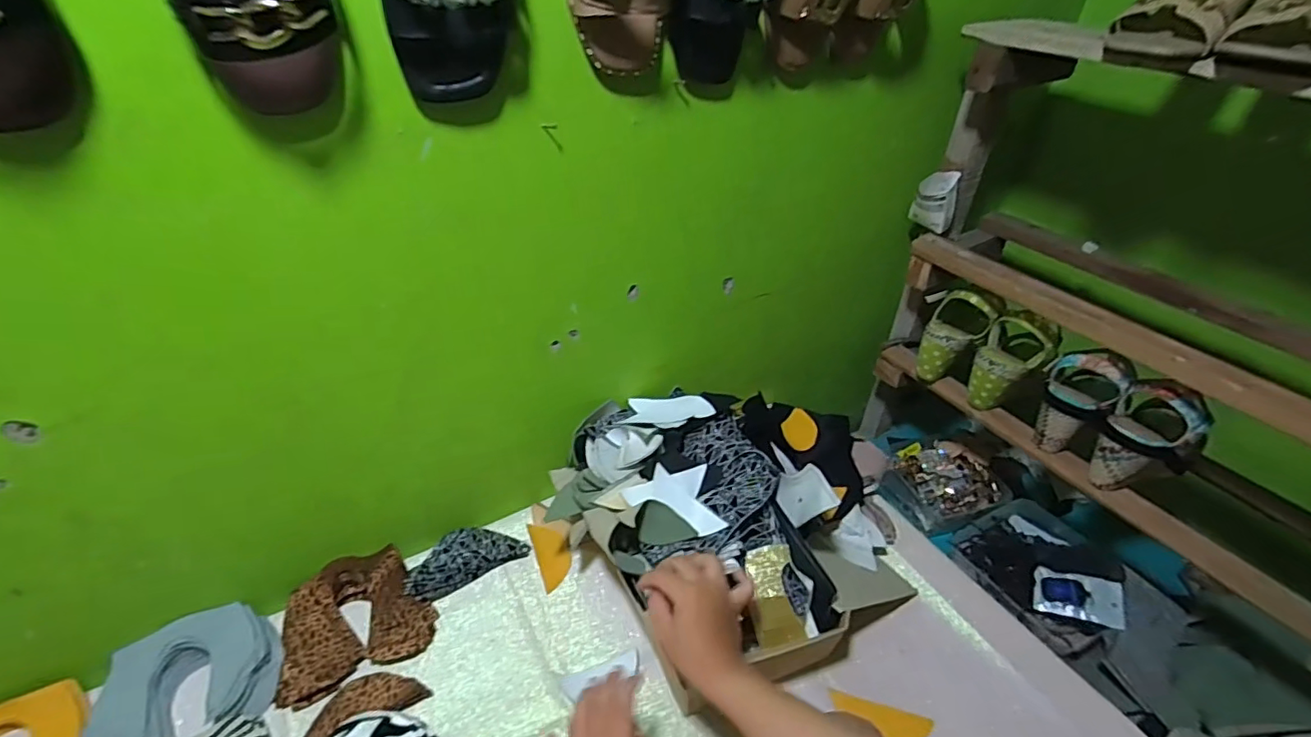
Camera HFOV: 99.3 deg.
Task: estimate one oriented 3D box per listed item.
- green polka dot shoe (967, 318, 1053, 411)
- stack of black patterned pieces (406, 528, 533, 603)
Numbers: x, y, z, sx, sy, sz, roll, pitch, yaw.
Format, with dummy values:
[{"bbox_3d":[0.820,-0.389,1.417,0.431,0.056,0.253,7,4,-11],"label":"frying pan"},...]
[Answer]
[{"bbox_3d":[0.500,-0.006,0.790,0.078,0.134,0.073,29,45,30],"label":"green polka dot shoe"},{"bbox_3d":[-0.254,0.246,0.734,0.147,0.029,0.073,-23,44,-28],"label":"stack of black patterned pieces"}]

